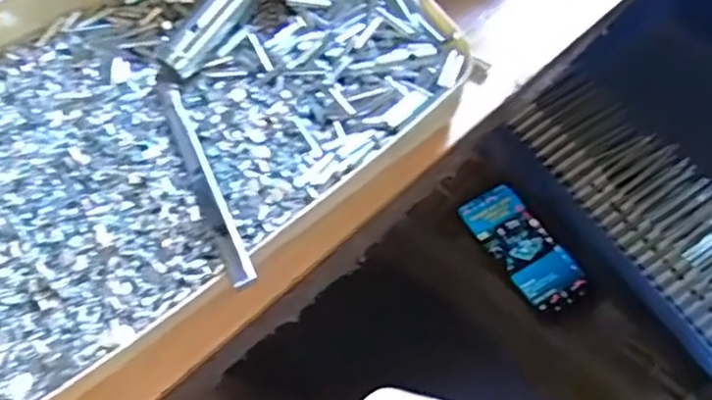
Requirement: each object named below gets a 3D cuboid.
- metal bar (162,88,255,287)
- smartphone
[{"bbox_3d":[-0.079,-0.011,0.333,0.013,0.008,0.129,-23,61,-10],"label":"metal bar"},{"bbox_3d":[0.181,0.050,0.705,0.076,0.011,0.157,-26,61,-12],"label":"smartphone"}]

